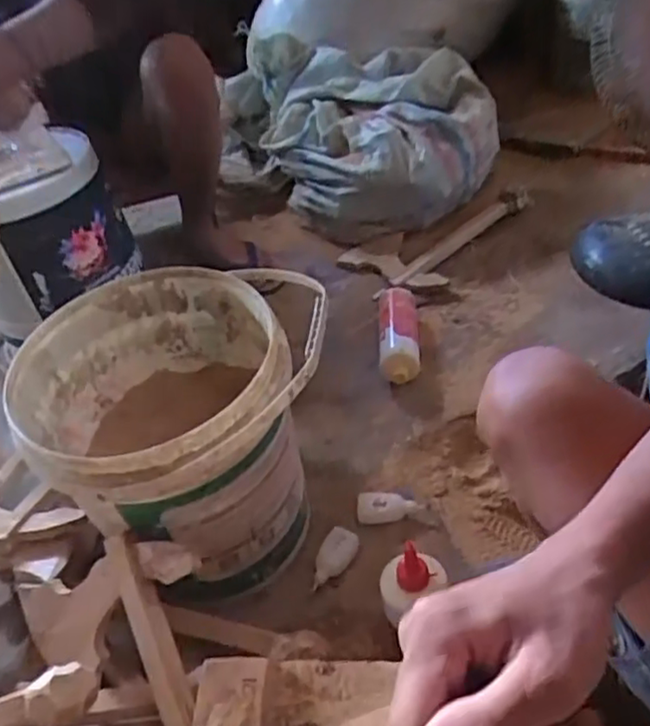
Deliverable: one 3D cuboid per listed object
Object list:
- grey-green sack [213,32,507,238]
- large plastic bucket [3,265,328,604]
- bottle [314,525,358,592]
[{"bbox_3d":[0.082,-0.515,1.441,0.462,0.274,0.498,-37,48,-25],"label":"grey-green sack"},{"bbox_3d":[-0.149,0.098,0.795,0.343,0.313,0.296,-7,42,5],"label":"large plastic bucket"},{"bbox_3d":[0.012,0.255,0.848,0.042,0.034,0.078,19,50,29],"label":"bottle"}]

